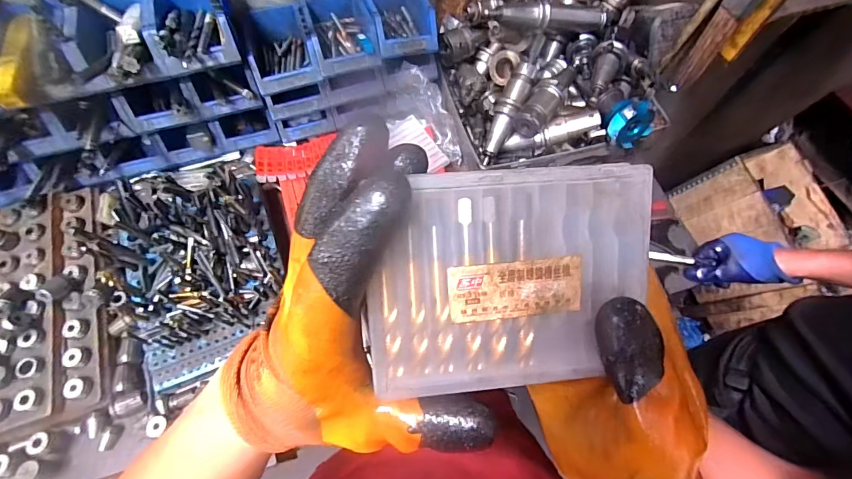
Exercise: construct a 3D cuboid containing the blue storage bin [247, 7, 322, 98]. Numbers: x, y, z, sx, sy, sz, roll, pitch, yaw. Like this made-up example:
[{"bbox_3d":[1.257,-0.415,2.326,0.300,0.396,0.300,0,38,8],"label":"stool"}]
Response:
[{"bbox_3d":[-0.249,-0.330,0.683,0.107,0.072,0.142,-18,66,-9],"label":"blue storage bin"}]

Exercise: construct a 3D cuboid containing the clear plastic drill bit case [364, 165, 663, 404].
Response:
[{"bbox_3d":[0.038,0.018,0.175,0.124,0.010,0.095,-4,99,-3],"label":"clear plastic drill bit case"}]

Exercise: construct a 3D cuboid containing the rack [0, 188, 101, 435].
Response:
[{"bbox_3d":[-0.641,0.104,0.617,0.240,0.047,0.374,-15,66,-8],"label":"rack"}]

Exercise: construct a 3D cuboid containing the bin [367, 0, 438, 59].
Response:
[{"bbox_3d":[-0.047,-0.399,0.712,0.114,0.064,0.154,-15,66,-8],"label":"bin"}]

